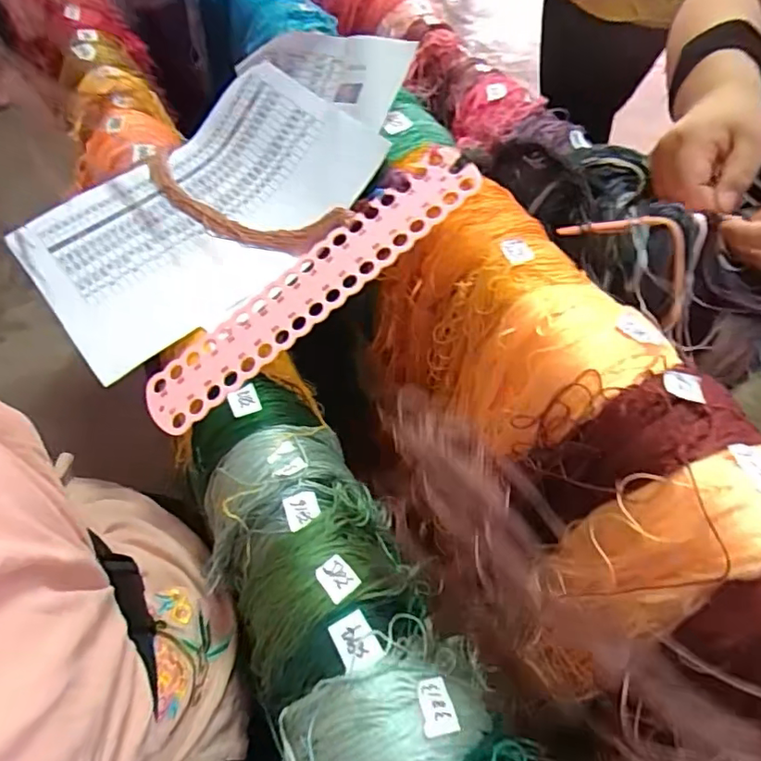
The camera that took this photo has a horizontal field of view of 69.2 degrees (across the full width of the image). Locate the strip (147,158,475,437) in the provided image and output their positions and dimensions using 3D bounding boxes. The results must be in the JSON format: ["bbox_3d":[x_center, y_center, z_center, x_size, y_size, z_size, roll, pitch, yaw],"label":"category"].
[{"bbox_3d":[-0.053,-0.065,0.413,0.291,0.008,0.059,-38,60,1],"label":"strip"}]

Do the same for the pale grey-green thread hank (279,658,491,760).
[{"bbox_3d":[-0.004,0.179,0.283,0.115,0.047,0.069,-28,59,-19],"label":"pale grey-green thread hank"}]

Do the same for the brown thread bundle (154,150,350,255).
[{"bbox_3d":[-0.133,-0.154,0.491,0.257,0.016,0.056,26,96,26],"label":"brown thread bundle"}]

